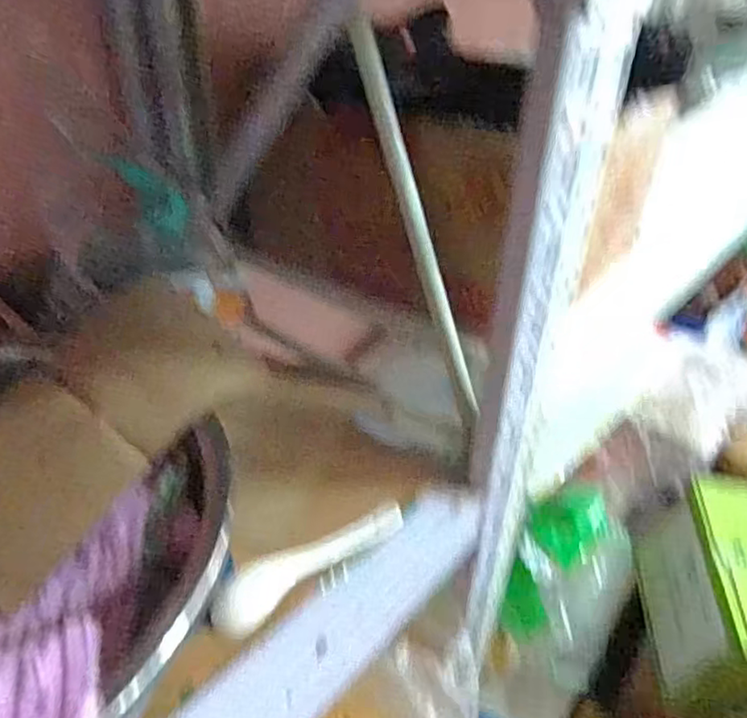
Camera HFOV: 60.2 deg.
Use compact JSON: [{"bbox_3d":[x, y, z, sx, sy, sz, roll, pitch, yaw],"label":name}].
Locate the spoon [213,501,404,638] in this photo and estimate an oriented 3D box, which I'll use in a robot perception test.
[{"bbox_3d":[-0.047,0.154,0.496,0.164,0.014,0.037,-25,44,-32],"label":"spoon"}]

